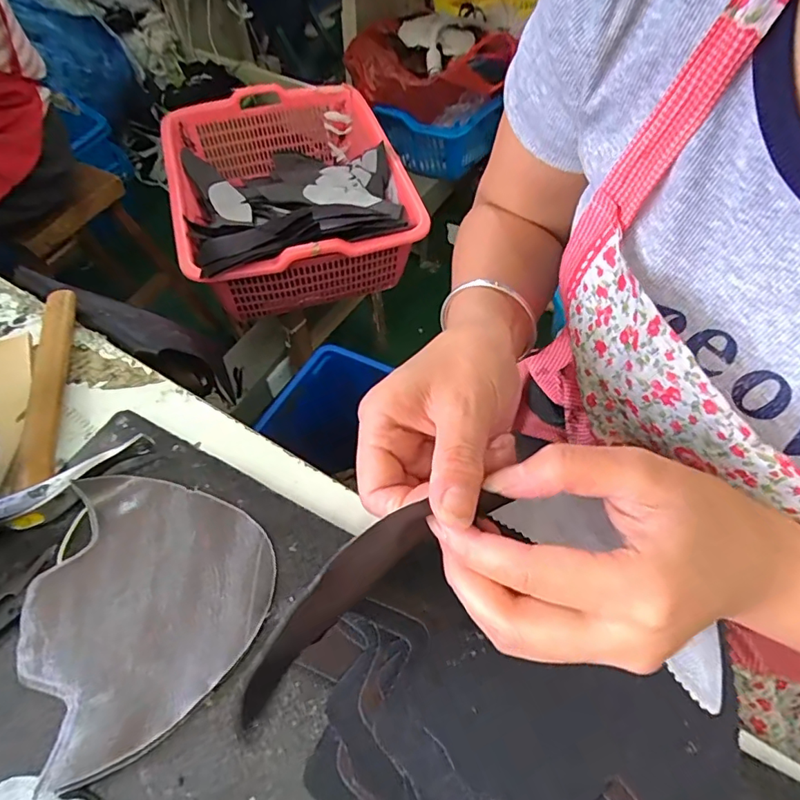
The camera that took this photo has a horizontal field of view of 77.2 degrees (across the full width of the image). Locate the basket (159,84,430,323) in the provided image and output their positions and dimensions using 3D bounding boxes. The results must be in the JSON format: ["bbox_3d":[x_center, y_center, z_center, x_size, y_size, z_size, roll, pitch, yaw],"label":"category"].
[{"bbox_3d":[-0.207,-0.381,0.933,0.386,0.145,0.500,-16,57,-11],"label":"basket"}]

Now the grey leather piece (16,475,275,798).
[{"bbox_3d":[-0.159,0.116,0.309,0.142,0.022,0.150,-35,61,-23],"label":"grey leather piece"}]

